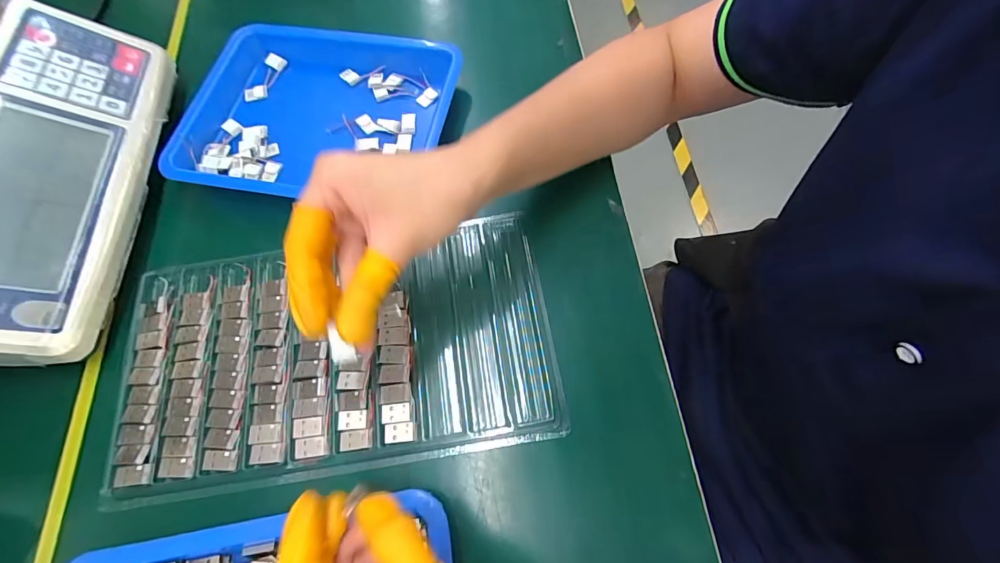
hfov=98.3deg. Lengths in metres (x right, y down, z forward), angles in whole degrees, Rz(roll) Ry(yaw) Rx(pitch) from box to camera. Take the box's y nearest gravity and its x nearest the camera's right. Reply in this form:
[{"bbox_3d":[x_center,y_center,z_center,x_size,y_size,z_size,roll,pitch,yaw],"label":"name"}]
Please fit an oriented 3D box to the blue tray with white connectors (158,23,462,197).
[{"bbox_3d":[-0.154,-0.138,0.361,0.219,0.034,0.166,7,68,5],"label":"blue tray with white connectors"}]

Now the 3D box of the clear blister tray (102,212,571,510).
[{"bbox_3d":[-0.110,0.044,0.292,0.285,0.012,0.155,-9,67,-2],"label":"clear blister tray"}]

